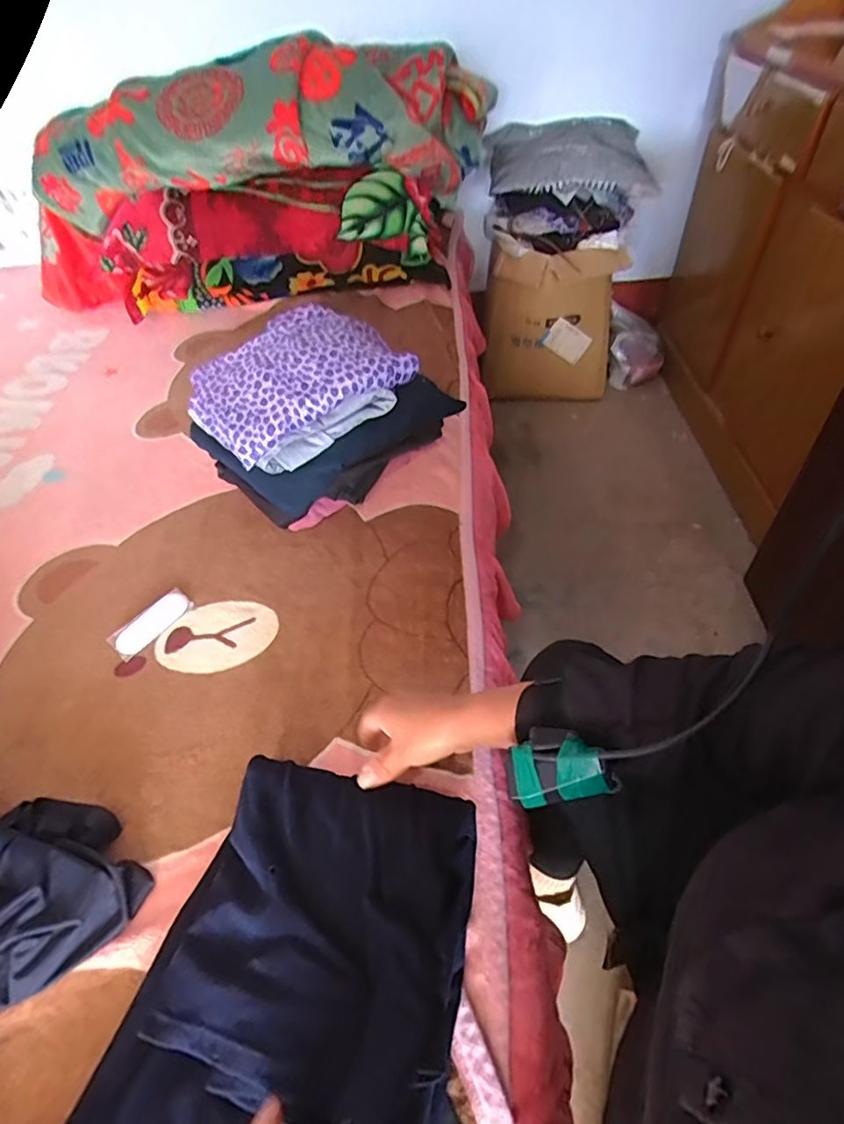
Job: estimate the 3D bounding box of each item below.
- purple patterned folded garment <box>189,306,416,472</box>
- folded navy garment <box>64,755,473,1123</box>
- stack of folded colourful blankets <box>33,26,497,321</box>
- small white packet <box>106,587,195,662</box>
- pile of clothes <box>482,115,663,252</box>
[{"bbox_3d":[-0.166,-0.237,0.739,0.252,0.081,0.203,-29,53,-19],"label":"purple patterned folded garment"},{"bbox_3d":[-0.106,0.336,0.369,0.232,0.083,0.393,14,53,14],"label":"folded navy garment"},{"bbox_3d":[-0.326,-0.752,1.099,0.857,0.365,0.282,1,49,5],"label":"stack of folded colourful blankets"},{"bbox_3d":[-0.333,0.072,0.689,0.052,0.004,0.101,27,56,25],"label":"small white packet"},{"bbox_3d":[0.315,-0.833,1.252,0.375,0.198,0.224,9,50,12],"label":"pile of clothes"}]

